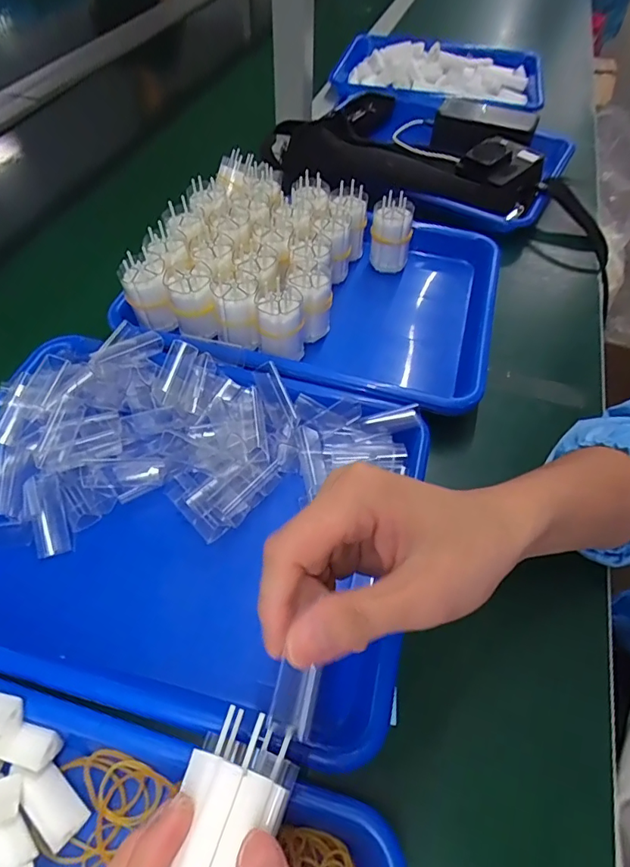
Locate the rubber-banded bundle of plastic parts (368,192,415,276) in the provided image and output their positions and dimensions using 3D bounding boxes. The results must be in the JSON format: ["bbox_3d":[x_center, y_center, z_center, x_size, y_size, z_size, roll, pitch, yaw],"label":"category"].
[{"bbox_3d":[0.075,-0.199,0.489,0.039,0.065,0.034,5,54,2],"label":"rubber-banded bundle of plastic parts"}]

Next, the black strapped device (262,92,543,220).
[{"bbox_3d":[0.106,-0.327,0.603,0.319,0.058,0.134,21,56,14],"label":"black strapped device"}]

